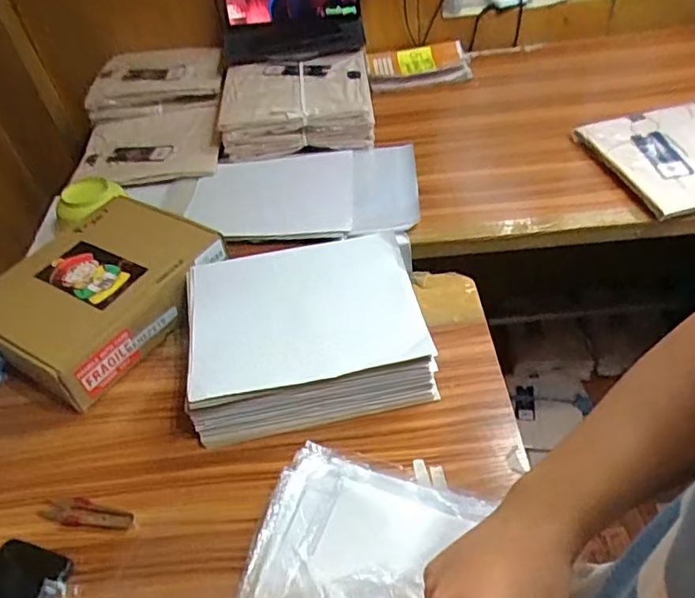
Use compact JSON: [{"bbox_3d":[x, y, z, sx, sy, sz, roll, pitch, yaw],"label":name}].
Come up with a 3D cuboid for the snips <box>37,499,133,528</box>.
[{"bbox_3d":[-0.256,0.211,0.571,0.095,0.004,0.027,-1,45,7],"label":"snips"}]

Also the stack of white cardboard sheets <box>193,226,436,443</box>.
[{"bbox_3d":[-0.045,0.033,0.671,0.257,0.089,0.208,-11,45,-4],"label":"stack of white cardboard sheets"}]

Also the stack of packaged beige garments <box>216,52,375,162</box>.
[{"bbox_3d":[-0.091,-0.348,1.041,0.258,0.088,0.191,-7,45,1],"label":"stack of packaged beige garments"}]

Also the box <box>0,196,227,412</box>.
[{"bbox_3d":[-0.315,-0.012,0.749,0.210,0.089,0.269,21,52,26],"label":"box"}]

